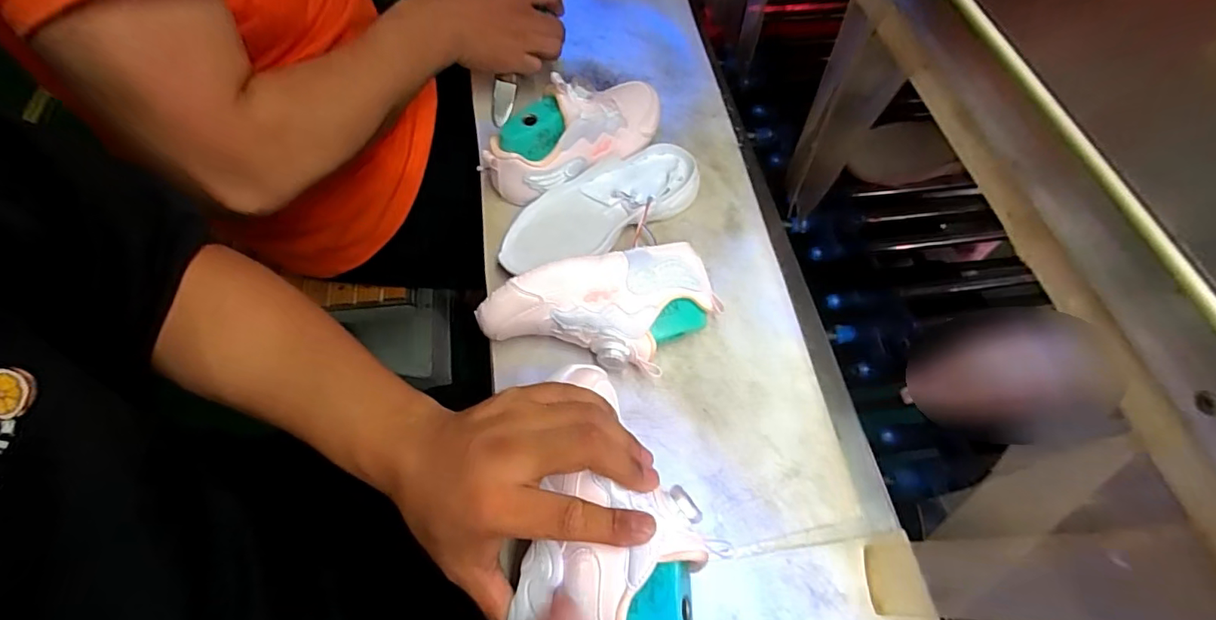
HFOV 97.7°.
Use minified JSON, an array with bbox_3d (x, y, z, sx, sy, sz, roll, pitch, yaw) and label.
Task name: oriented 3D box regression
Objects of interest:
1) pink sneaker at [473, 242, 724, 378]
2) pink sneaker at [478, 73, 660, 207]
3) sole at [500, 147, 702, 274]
[{"bbox_3d":[-0.003,0.010,0.423,0.186,0.073,0.085,-15,62,-11],"label":"pink sneaker"},{"bbox_3d":[-0.028,-0.177,0.516,0.191,0.092,0.071,-28,66,-18],"label":"pink sneaker"},{"bbox_3d":[-0.008,-0.095,0.507,0.206,0.032,0.078,-25,65,-16],"label":"sole"}]

